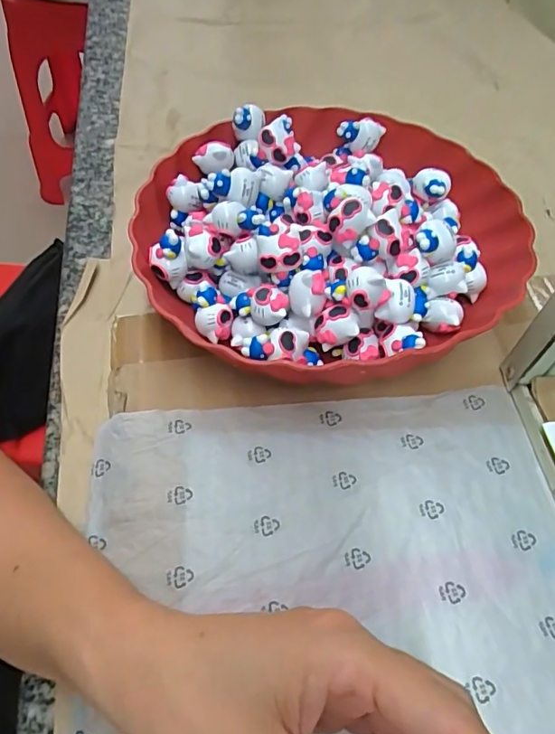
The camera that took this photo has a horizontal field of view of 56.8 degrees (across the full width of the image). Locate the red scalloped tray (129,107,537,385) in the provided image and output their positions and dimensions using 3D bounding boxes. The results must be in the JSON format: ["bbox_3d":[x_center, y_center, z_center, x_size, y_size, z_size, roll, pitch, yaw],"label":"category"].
[{"bbox_3d":[0.035,-0.091,0.335,0.248,0.058,0.231,-35,63,-21],"label":"red scalloped tray"}]

